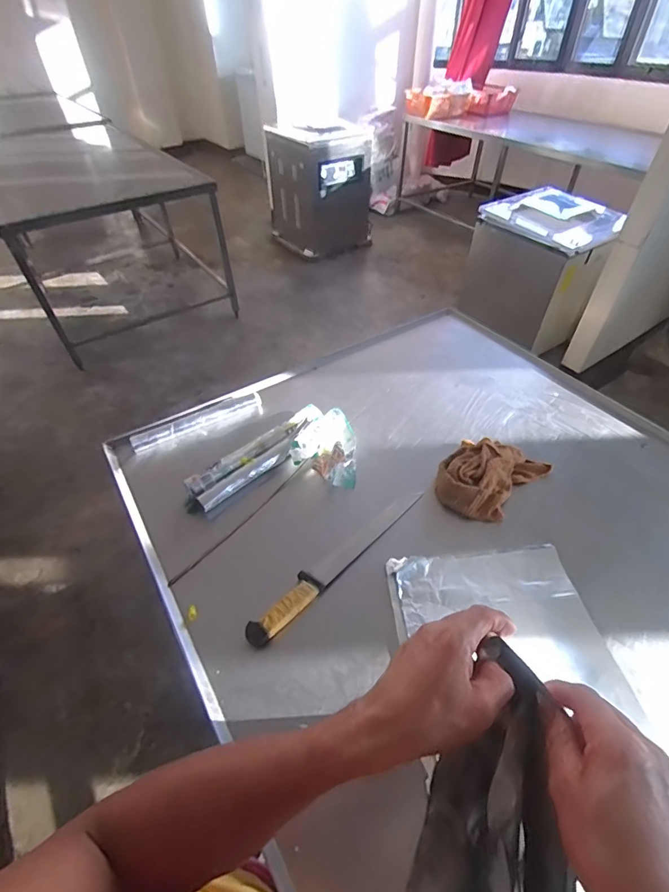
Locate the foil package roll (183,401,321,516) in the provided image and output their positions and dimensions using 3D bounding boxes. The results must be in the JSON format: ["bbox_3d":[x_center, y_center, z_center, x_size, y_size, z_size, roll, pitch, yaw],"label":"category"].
[{"bbox_3d":[-0.164,0.023,0.911,0.348,0.058,0.083,-34,54,-27],"label":"foil package roll"}]

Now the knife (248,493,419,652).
[{"bbox_3d":[0.011,0.195,0.758,0.047,0.031,0.405,35,57,29],"label":"knife"}]

